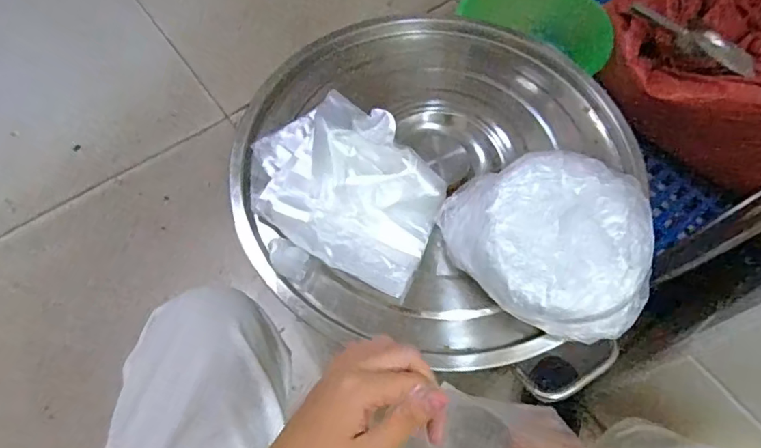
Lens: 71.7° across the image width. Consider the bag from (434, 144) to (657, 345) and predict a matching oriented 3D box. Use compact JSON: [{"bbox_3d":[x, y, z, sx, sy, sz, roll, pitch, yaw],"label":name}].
[{"bbox_3d":[0.136,0.016,0.429,0.155,0.073,0.139,-2,62,-2],"label":"bag"}]

